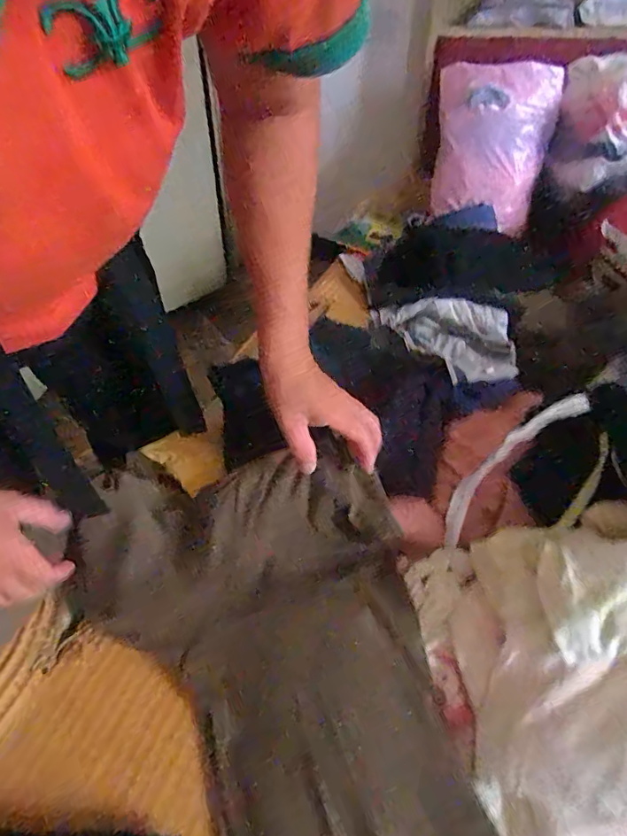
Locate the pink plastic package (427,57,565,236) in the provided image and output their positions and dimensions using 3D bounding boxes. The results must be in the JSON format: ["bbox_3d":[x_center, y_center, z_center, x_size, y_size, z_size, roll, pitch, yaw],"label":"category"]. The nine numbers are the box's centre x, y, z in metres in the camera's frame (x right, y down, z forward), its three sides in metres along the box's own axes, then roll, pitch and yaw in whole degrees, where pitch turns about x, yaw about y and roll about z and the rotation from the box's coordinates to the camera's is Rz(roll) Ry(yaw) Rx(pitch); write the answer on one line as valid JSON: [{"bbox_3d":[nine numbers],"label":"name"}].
[{"bbox_3d":[0.323,-0.507,0.937,0.210,0.270,0.051,19,22,30],"label":"pink plastic package"}]

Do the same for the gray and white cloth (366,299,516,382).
[{"bbox_3d":[0.173,-0.113,0.642,0.097,0.066,0.186,-32,50,-31],"label":"gray and white cloth"}]

